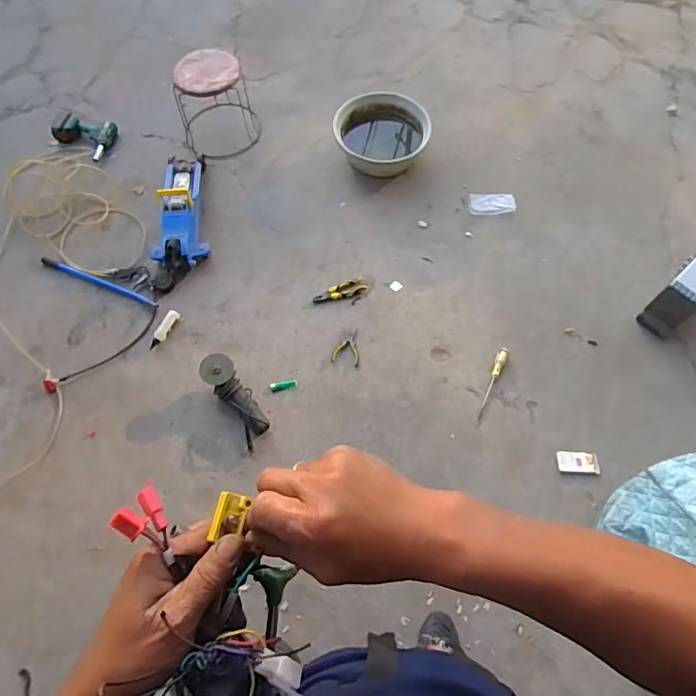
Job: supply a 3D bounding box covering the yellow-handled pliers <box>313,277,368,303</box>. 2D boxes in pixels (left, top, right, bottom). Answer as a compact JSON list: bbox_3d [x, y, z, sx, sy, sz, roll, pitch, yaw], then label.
[{"bbox_3d":[-0.031,-0.200,1.757,0.187,0.011,0.064,-18,67,-6],"label":"yellow-handled pliers"}]

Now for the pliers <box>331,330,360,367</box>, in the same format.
[{"bbox_3d":[0.001,-0.009,1.662,0.095,0.020,0.135,10,67,6],"label":"pliers"}]

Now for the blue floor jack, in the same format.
[{"bbox_3d":[-0.612,-0.494,1.838,0.186,0.127,0.588,-5,66,0],"label":"blue floor jack"}]

